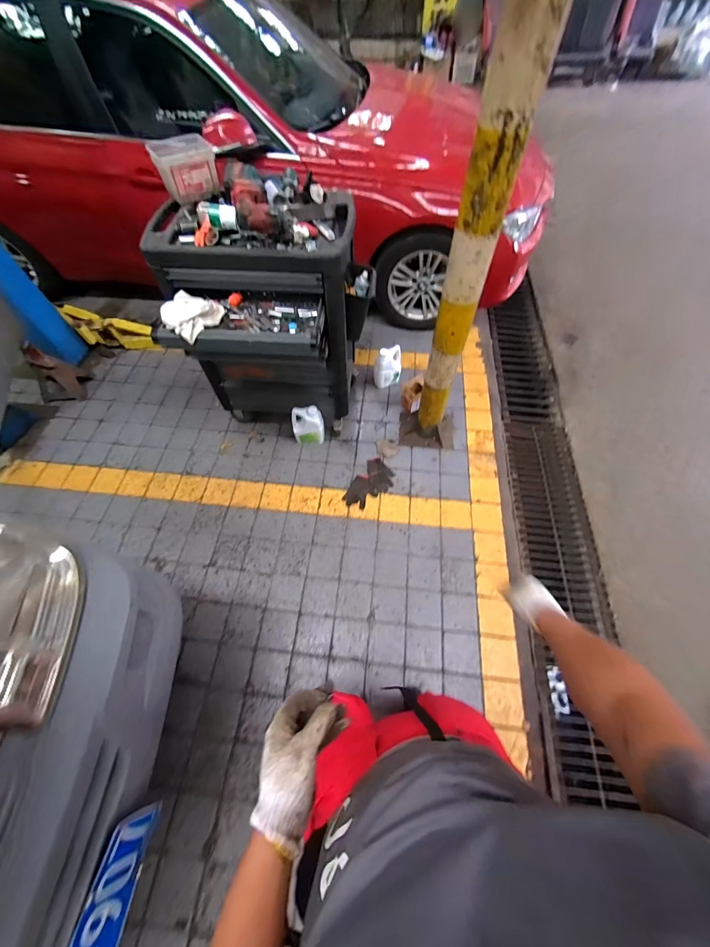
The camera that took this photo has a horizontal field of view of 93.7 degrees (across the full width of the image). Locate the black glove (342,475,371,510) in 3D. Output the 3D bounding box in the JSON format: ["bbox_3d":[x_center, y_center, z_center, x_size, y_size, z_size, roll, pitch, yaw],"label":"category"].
[{"bbox_3d":[0.016,0.087,1.704,0.114,0.018,0.175,14,62,9],"label":"black glove"}]

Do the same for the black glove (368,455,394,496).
[{"bbox_3d":[0.134,0.014,1.738,0.130,0.020,0.209,-3,61,0],"label":"black glove"}]

